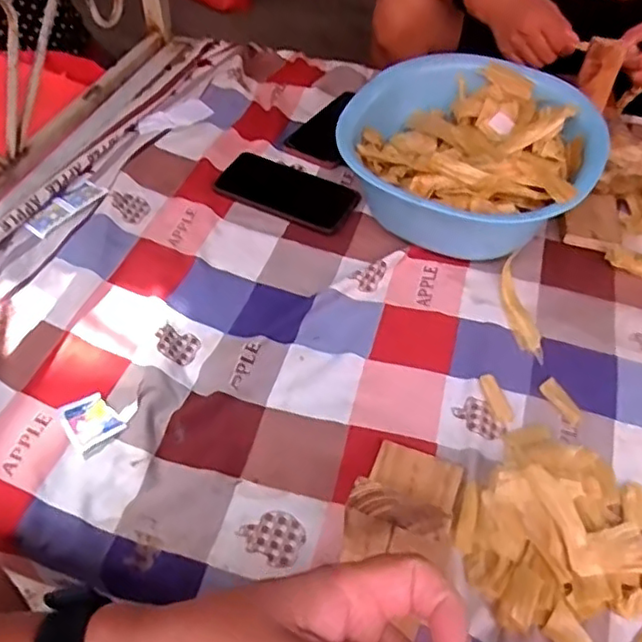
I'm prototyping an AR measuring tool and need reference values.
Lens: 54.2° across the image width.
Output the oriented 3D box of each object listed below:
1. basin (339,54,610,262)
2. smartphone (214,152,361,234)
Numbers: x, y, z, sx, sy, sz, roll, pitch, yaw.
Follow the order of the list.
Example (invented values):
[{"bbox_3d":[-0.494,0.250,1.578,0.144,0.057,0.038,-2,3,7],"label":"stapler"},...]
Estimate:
[{"bbox_3d":[0.164,-0.179,0.708,0.257,0.115,0.257,0,52,0],"label":"basin"},{"bbox_3d":[-0.042,-0.156,0.760,0.168,0.011,0.069,24,75,15],"label":"smartphone"}]

